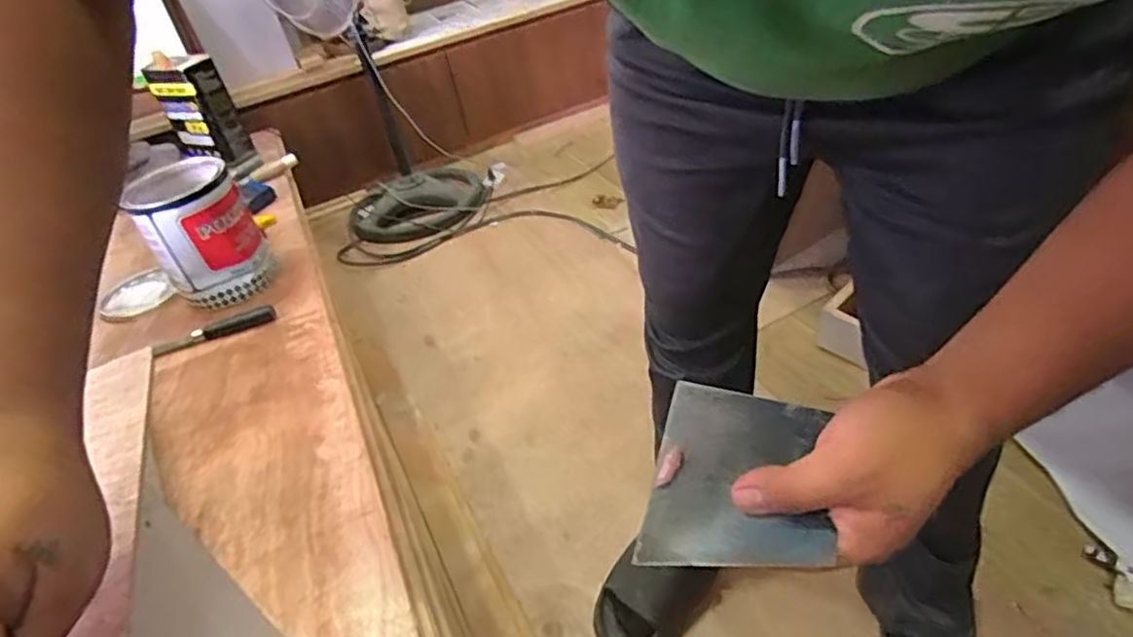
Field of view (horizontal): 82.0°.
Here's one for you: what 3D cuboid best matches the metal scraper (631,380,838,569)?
[{"bbox_3d":[0.092,0.084,0.351,0.094,0.005,0.106,-1,53,32],"label":"metal scraper"}]

